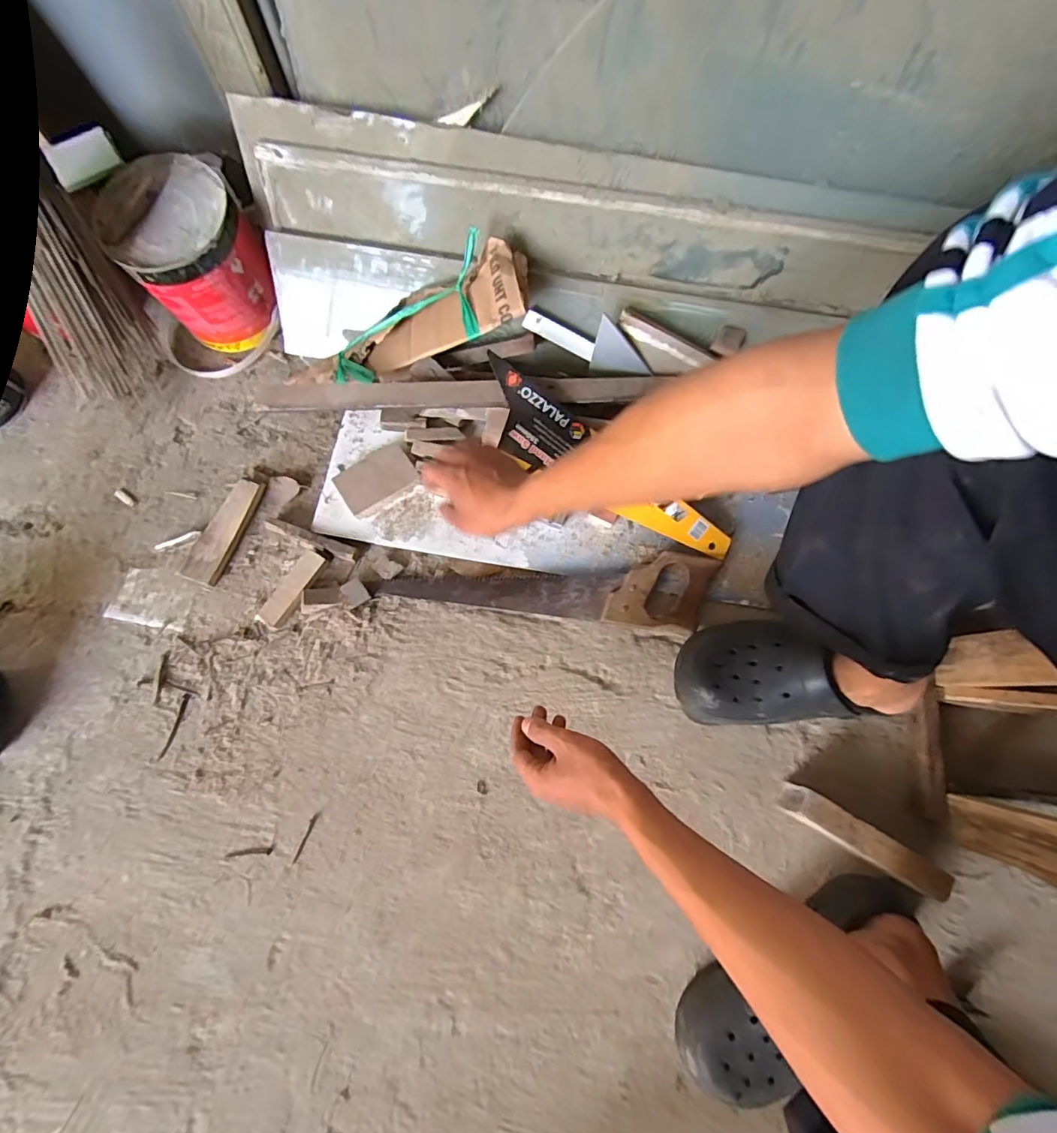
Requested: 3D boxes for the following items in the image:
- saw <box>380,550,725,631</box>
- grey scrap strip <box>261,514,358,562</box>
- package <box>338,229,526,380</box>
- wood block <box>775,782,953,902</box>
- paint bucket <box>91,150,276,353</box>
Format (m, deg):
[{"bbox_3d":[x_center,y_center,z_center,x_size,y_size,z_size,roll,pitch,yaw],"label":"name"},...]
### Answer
[{"bbox_3d":[0.028,0.023,0.639,0.400,0.016,0.091,3,78,2],"label":"saw"},{"bbox_3d":[-0.277,-0.037,0.650,0.131,0.022,0.018,21,79,5],"label":"grey scrap strip"},{"bbox_3d":[-0.125,-0.293,0.618,0.266,0.050,0.103,-18,77,20],"label":"package"},{"bbox_3d":[0.359,0.295,0.558,0.159,0.052,0.035,29,80,7],"label":"wood block"},{"bbox_3d":[-0.408,-0.386,0.659,0.134,0.163,0.145,1,75,-3],"label":"paint bucket"}]

